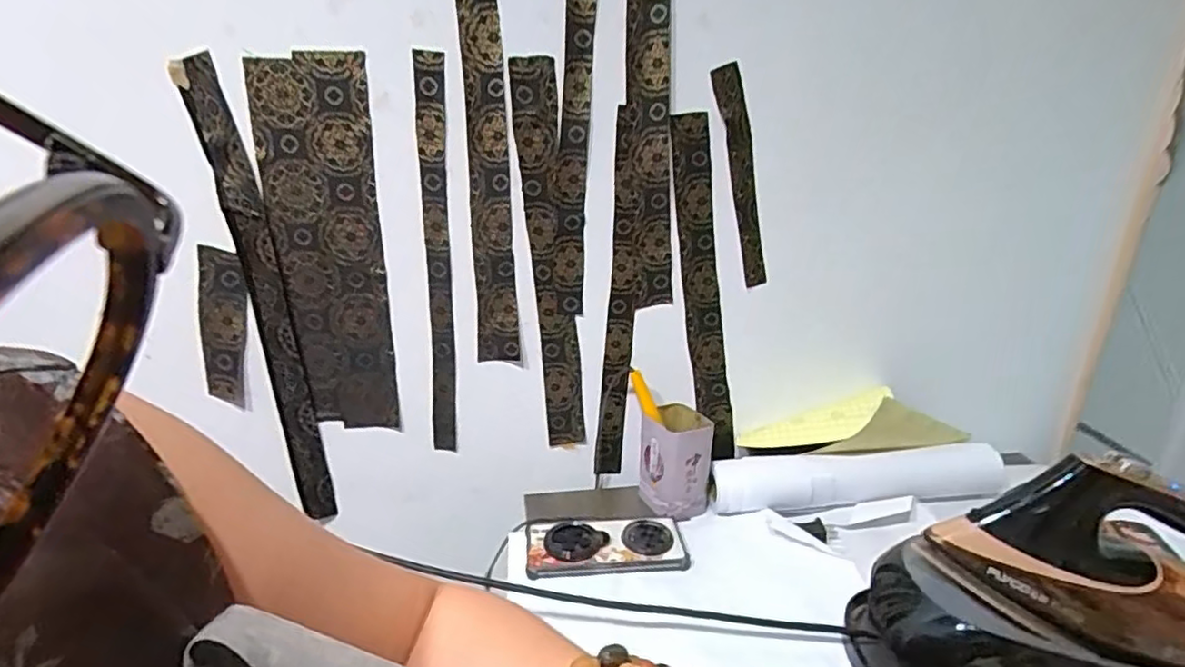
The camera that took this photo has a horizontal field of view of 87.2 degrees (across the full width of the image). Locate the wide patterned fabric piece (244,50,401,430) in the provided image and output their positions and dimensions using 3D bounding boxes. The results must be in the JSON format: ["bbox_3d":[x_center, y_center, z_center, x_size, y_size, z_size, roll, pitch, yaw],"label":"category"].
[{"bbox_3d":[-0.287,-0.086,0.676,0.110,0.392,0.009,-1,20,-10],"label":"wide patterned fabric piece"}]

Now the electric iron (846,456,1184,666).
[{"bbox_3d":[0.367,0.204,0.463,0.289,0.192,0.112,8,20,15],"label":"electric iron"}]

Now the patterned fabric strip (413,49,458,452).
[{"bbox_3d":[-0.174,-0.073,0.699,0.030,0.443,0.006,0,18,-6],"label":"patterned fabric strip"}]

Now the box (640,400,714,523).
[{"bbox_3d":[0.096,0.152,0.738,0.082,0.109,0.085,3,19,1],"label":"box"}]

